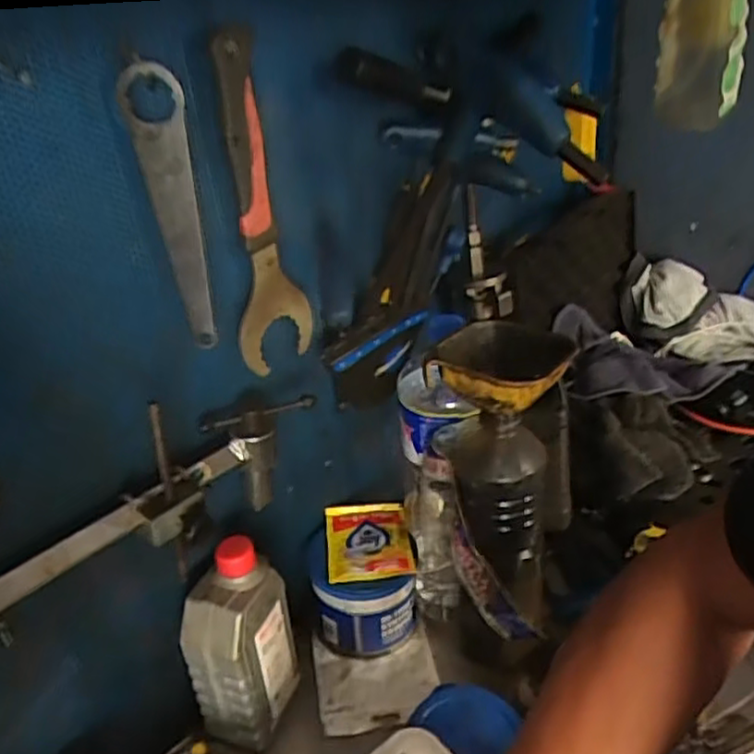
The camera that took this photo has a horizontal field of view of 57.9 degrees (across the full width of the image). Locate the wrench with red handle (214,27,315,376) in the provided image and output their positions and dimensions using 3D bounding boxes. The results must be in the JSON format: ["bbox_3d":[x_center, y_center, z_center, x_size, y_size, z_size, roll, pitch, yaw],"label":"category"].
[{"bbox_3d":[-0.083,-0.125,0.525,0.019,0.246,0.073,25,34,39],"label":"wrench with red handle"}]

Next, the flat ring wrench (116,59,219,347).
[{"bbox_3d":[-0.137,-0.108,0.455,0.037,0.184,0.012,-1,29,2],"label":"flat ring wrench"}]

